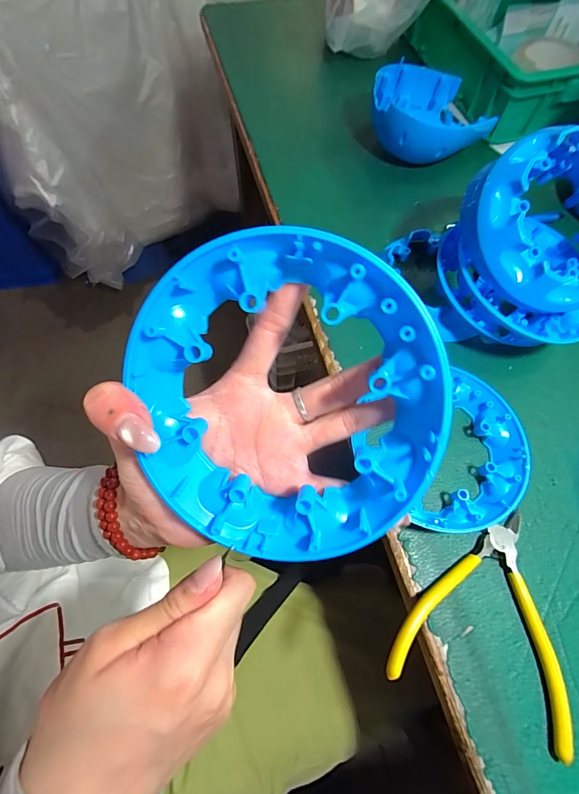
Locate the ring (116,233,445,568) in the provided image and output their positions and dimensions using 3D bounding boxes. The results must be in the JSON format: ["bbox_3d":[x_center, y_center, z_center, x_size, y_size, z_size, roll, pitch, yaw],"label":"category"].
[{"bbox_3d":[0.000,0.004,0.158,0.126,0.025,0.136,2,105,7],"label":"ring"}]

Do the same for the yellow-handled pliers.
[{"bbox_3d":[0.145,0.150,0.250,0.112,0.011,0.136,29,68,11],"label":"yellow-handled pliers"}]

